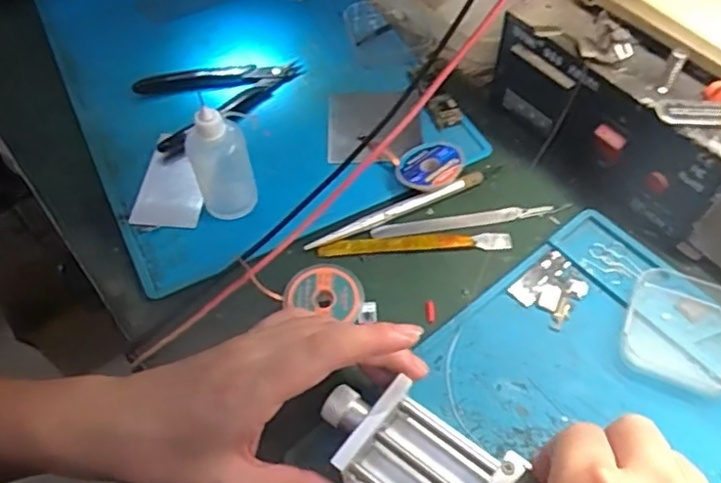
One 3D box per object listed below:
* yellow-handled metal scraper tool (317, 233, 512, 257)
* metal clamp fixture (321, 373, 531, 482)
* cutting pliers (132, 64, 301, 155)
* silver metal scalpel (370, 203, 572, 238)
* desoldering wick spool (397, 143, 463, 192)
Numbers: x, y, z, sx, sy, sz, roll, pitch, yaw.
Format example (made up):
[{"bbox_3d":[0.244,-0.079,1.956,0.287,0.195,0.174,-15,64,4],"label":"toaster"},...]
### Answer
[{"bbox_3d":[0.035,0.000,0.414,0.122,0.006,0.014,-2,56,2],"label":"yellow-handled metal scraper tool"},{"bbox_3d":[0.026,0.108,0.314,0.102,0.027,0.054,30,64,23],"label":"metal clamp fixture"},{"bbox_3d":[-0.102,-0.114,0.484,0.121,0.019,0.076,-26,59,-14],"label":"cutting pliers"},{"bbox_3d":[0.072,-0.015,0.423,0.128,0.004,0.011,-7,56,-2],"label":"silver metal scalpel"},{"bbox_3d":[0.045,-0.049,0.436,0.041,0.016,0.036,-15,57,-8],"label":"desoldering wick spool"}]

